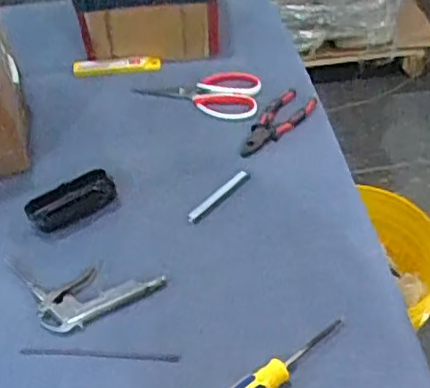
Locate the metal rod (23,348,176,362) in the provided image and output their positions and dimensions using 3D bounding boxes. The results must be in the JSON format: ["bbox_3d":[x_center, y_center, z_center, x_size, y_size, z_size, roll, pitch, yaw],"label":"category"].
[{"bbox_3d":[-0.121,0.167,0.656,0.167,0.004,0.008,1,47,5],"label":"metal rod"}]

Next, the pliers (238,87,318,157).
[{"bbox_3d":[0.085,-0.100,0.888,0.062,0.016,0.144,34,68,31],"label":"pliers"}]

